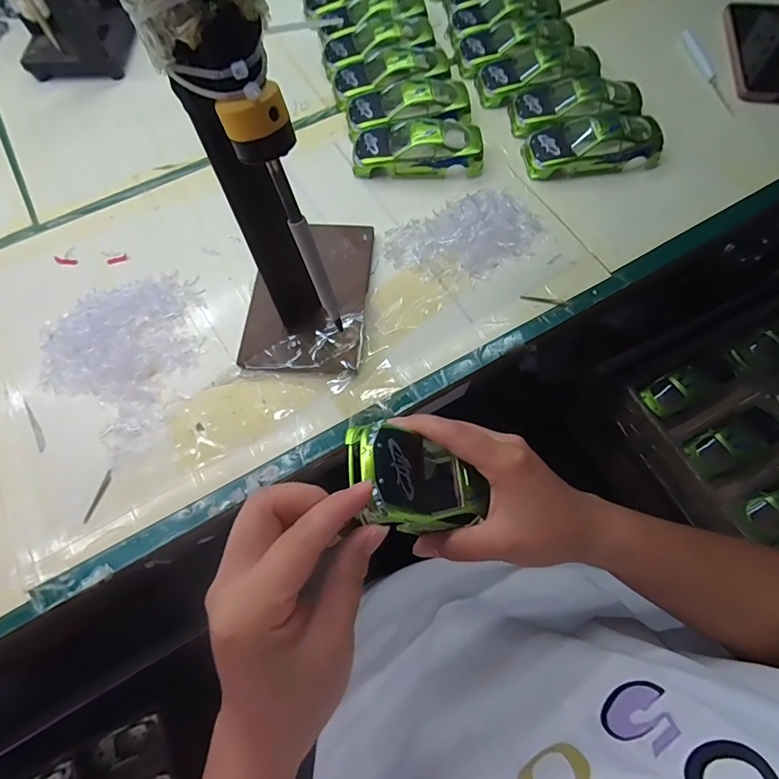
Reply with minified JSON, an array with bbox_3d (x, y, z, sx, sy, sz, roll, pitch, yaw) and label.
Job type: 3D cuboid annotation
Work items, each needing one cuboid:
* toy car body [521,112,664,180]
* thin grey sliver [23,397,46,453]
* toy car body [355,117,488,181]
[{"bbox_3d":[0.201,-0.247,0.445,0.126,0.037,0.066,-11,68,-3],"label":"toy car body"},{"bbox_3d":[-0.287,0.028,0.360,0.006,0.004,0.051,-27,69,-10],"label":"thin grey sliver"},{"bbox_3d":[0.027,-0.246,0.445,0.125,0.034,0.061,-7,67,-2],"label":"toy car body"}]

